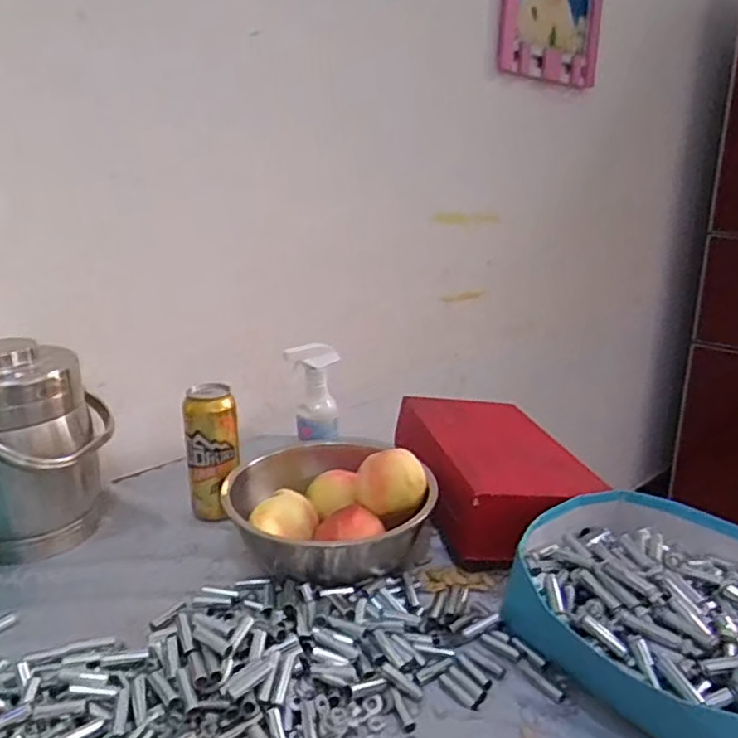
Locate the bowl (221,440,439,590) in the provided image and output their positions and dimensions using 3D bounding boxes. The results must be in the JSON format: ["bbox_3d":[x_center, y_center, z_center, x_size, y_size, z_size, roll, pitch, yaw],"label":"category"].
[{"bbox_3d":[-0.042,0.161,0.734,0.228,0.111,0.176,-12,22,-33],"label":"bowl"}]

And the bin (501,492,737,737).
[{"bbox_3d":[0.283,0.225,0.584,0.258,0.102,0.313,-13,23,-36],"label":"bin"}]

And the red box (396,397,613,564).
[{"bbox_3d":[0.162,0.132,0.851,0.189,0.102,0.297,-4,19,-12],"label":"red box"}]

